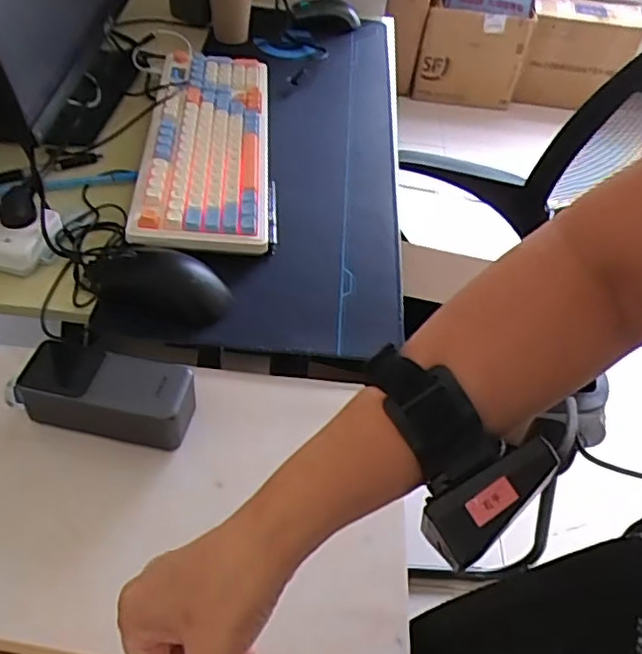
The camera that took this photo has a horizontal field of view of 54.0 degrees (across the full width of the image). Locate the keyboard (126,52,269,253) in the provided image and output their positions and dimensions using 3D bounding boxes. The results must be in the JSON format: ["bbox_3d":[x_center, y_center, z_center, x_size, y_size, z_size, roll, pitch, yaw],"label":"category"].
[{"bbox_3d":[-0.140,-0.234,0.780,0.148,0.036,0.404,1,48,-6],"label":"keyboard"}]

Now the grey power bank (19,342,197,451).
[{"bbox_3d":[-0.175,0.057,0.523,0.139,0.052,0.059,12,47,4],"label":"grey power bank"}]

